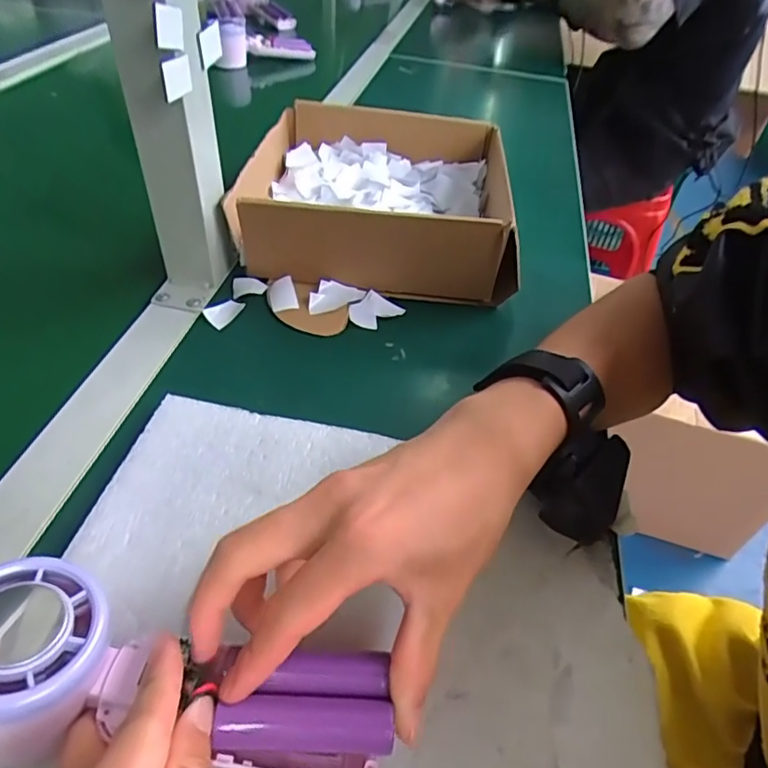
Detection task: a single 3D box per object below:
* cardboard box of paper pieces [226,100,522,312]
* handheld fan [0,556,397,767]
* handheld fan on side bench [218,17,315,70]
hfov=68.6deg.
[{"bbox_3d":[-0.003,-0.167,0.500,0.220,0.075,0.206,5,45,0],"label":"cardboard box of paper pieces"},{"bbox_3d":[-0.078,0.110,0.210,0.160,0.034,0.065,15,45,-4],"label":"handheld fan"},{"bbox_3d":[-0.176,-0.511,0.841,0.138,0.060,0.056,1,45,-4],"label":"handheld fan on side bench"}]

